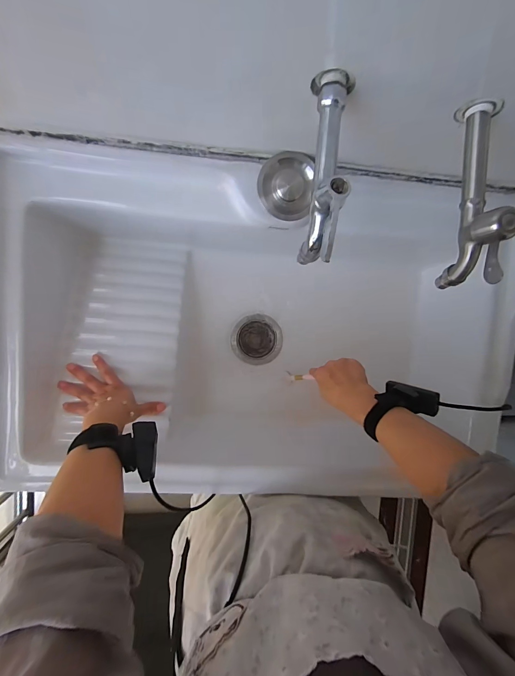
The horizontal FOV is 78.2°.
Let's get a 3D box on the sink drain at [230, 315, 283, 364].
[{"bbox_3d":[-0.001,0.003,0.670,0.103,0.009,0.103,-1,95,-6],"label":"sink drain"}]

